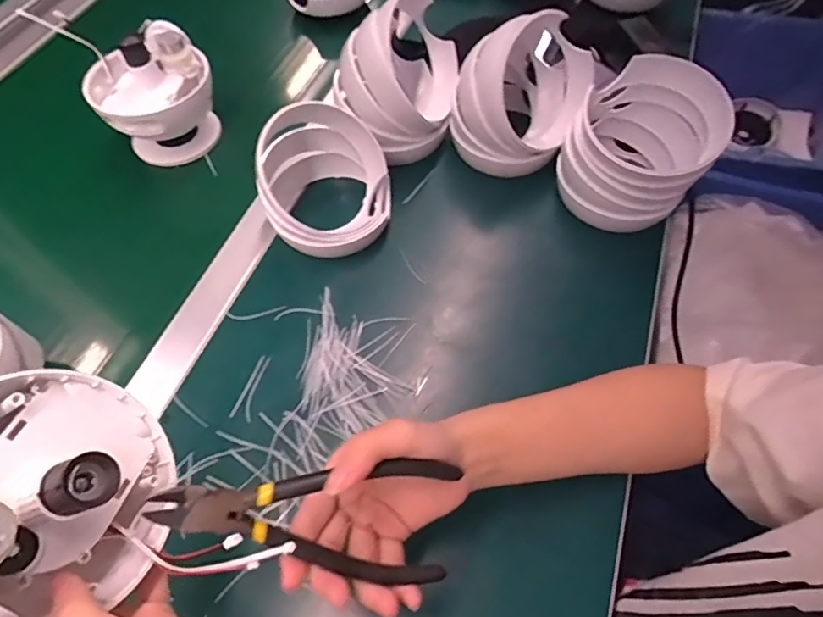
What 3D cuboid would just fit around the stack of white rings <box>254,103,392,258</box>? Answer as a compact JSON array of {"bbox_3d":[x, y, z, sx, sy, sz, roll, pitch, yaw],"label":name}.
[{"bbox_3d":[-0.077,-0.115,0.470,0.114,0.091,0.120,-10,58,-4],"label":"stack of white rings"}]

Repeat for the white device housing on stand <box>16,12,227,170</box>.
[{"bbox_3d":[-0.257,-0.214,0.534,0.109,0.106,0.107,-34,63,-17],"label":"white device housing on stand"}]

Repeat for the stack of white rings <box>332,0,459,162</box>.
[{"bbox_3d":[-0.014,-0.224,0.516,0.109,0.124,0.122,7,59,7],"label":"stack of white rings"}]

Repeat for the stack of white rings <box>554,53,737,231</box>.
[{"bbox_3d":[0.201,-0.139,0.468,0.116,0.100,0.116,36,66,22],"label":"stack of white rings"}]

